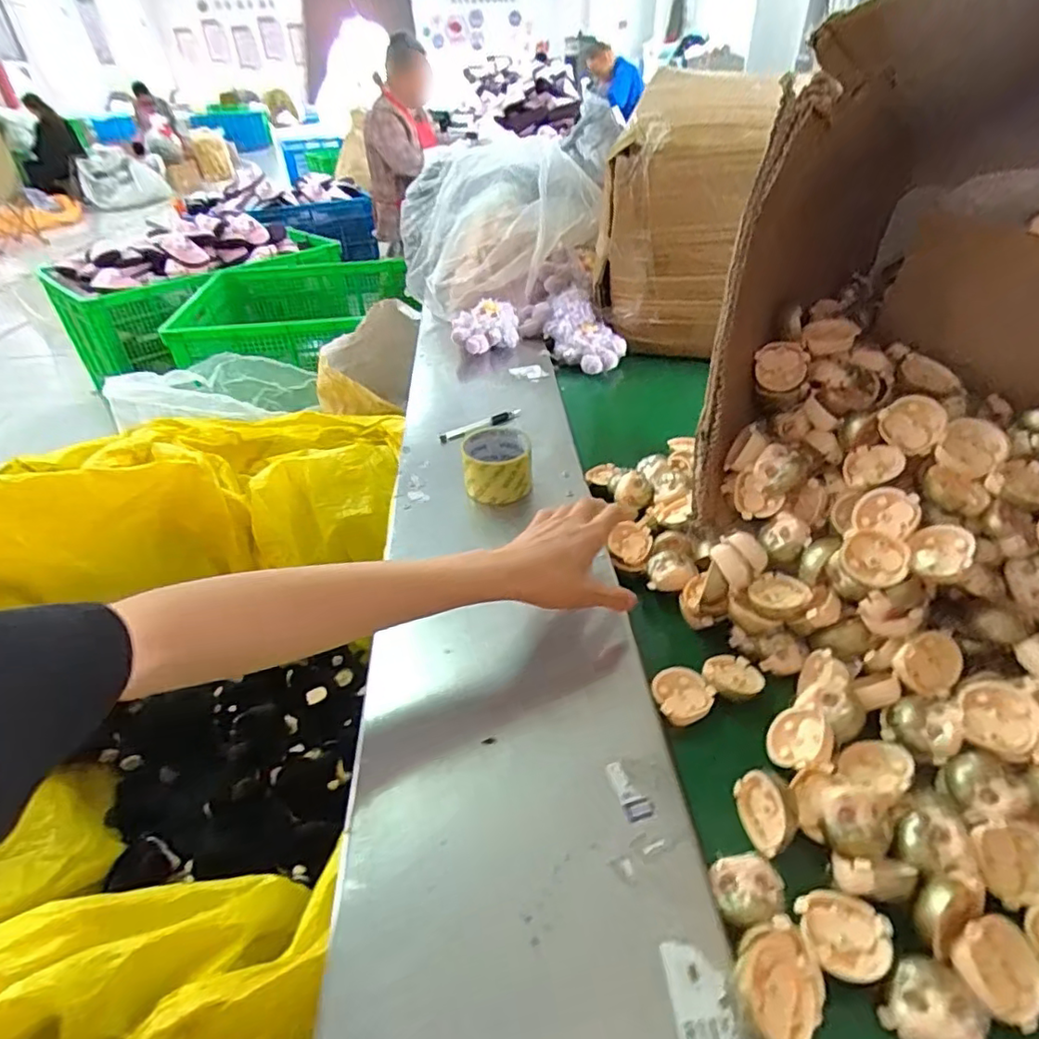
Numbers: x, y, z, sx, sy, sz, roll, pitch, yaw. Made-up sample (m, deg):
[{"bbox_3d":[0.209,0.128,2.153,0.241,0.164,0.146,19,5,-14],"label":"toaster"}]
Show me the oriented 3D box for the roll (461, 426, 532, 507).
[{"bbox_3d":[-0.027,-0.068,0.742,0.084,0.055,0.090,-4,37,-2],"label":"roll"}]

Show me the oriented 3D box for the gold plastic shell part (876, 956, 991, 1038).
[{"bbox_3d":[0.238,0.278,0.341,0.046,0.016,0.048,-2,37,1],"label":"gold plastic shell part"}]

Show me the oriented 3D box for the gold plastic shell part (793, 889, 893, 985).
[{"bbox_3d":[0.198,0.253,0.367,0.052,0.018,0.046,16,41,23],"label":"gold plastic shell part"}]

